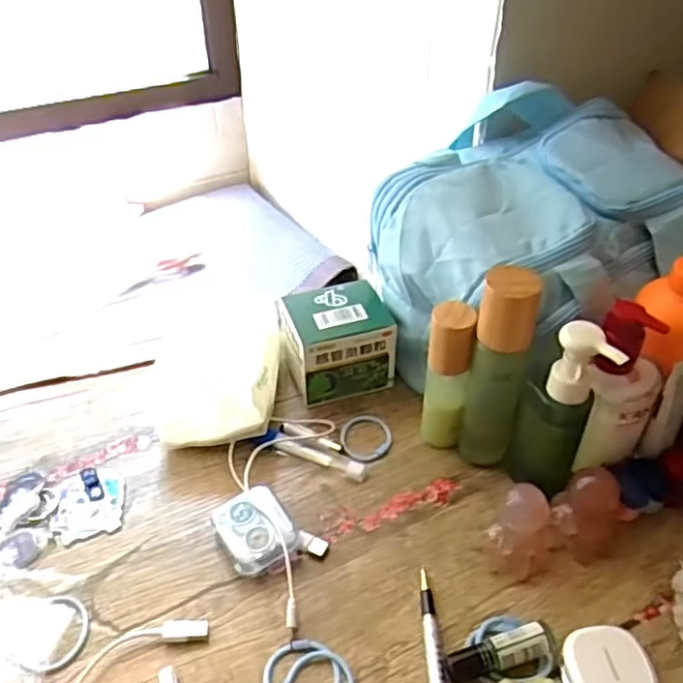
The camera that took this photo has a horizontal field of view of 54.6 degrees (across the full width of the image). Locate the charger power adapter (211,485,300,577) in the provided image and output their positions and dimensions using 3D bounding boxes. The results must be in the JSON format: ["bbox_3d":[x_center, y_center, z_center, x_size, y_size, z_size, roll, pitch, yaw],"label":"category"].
[{"bbox_3d":[-0.064,0.141,0.493,0.050,0.025,0.059,-20,44,-22],"label":"charger power adapter"}]

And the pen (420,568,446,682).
[{"bbox_3d":[0.060,0.201,0.433,0.011,0.012,0.111,-2,40,-1],"label":"pen"}]

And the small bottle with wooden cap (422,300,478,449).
[{"bbox_3d":[0.085,0.033,0.535,0.033,0.140,0.033,1,40,2],"label":"small bottle with wooden cap"}]

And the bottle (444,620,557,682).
[{"bbox_3d":[0.102,0.199,0.422,0.073,0.024,0.019,-10,41,-11],"label":"bottle"}]

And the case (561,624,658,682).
[{"bbox_3d":[0.162,0.204,0.407,0.050,0.024,0.051,-11,41,-12],"label":"case"}]

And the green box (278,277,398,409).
[{"bbox_3d":[-0.005,0.000,0.616,0.096,0.080,0.079,-11,41,-12],"label":"green box"}]

